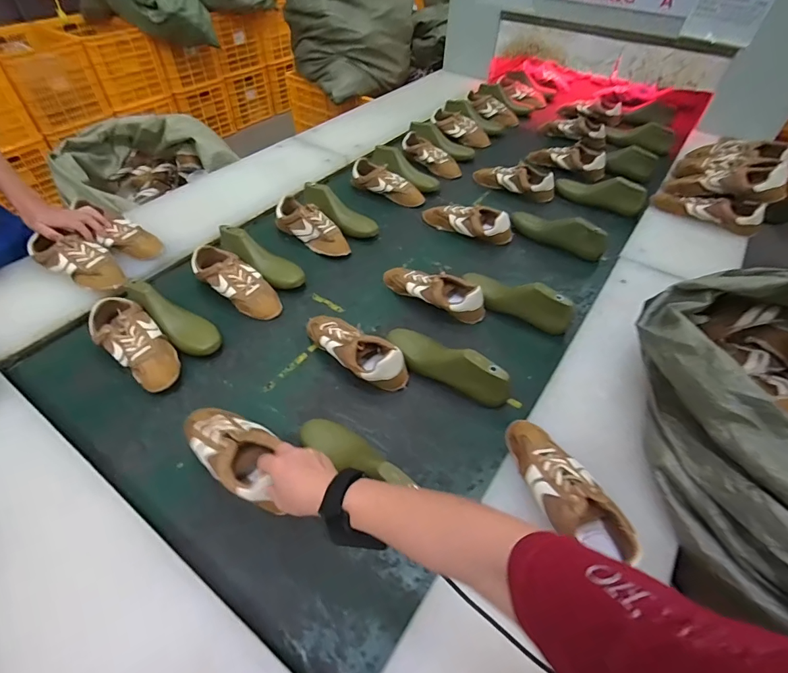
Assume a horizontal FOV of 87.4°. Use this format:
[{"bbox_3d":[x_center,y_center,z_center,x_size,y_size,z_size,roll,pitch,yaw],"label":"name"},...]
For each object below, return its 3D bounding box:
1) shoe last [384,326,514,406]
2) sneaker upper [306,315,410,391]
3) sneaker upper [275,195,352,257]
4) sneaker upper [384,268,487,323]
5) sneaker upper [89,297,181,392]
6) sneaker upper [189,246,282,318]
[{"bbox_3d":[0.100,0.040,0.760,0.249,0.093,0.079,25,54,18],"label":"shoe last"},{"bbox_3d":[-0.083,0.020,0.792,0.250,0.070,0.088,32,56,23],"label":"sneaker upper"},{"bbox_3d":[-0.215,-0.277,1.054,0.240,0.068,0.083,38,58,26],"label":"sneaker upper"},{"bbox_3d":[0.084,-0.103,0.908,0.247,0.072,0.083,25,53,18],"label":"sneaker upper"},{"bbox_3d":[-0.487,0.010,0.782,0.232,0.070,0.097,31,55,22],"label":"sneaker upper"},{"bbox_3d":[-0.347,-0.121,0.908,0.242,0.066,0.092,31,56,22],"label":"sneaker upper"}]

